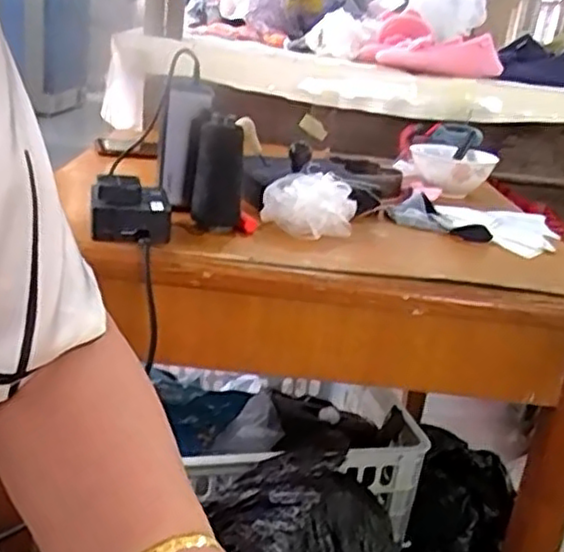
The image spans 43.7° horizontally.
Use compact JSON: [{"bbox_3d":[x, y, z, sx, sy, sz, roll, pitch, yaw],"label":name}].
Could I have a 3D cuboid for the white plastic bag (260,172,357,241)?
[{"bbox_3d":[0.028,-0.076,0.737,0.098,0.055,0.075,8,20,2],"label":"white plastic bag"}]

